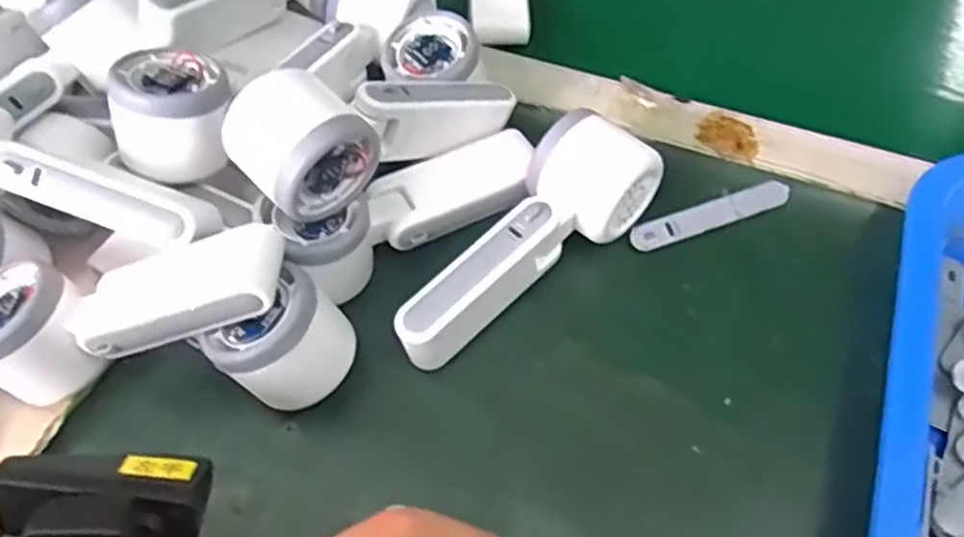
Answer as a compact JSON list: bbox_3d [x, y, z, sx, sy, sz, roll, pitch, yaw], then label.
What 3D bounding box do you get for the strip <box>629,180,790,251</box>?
[{"bbox_3d":[0.128,-0.029,0.411,0.094,0.004,0.016,-18,58,-8],"label":"strip"}]

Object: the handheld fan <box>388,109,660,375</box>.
[{"bbox_3d":[0.018,-0.014,0.383,0.164,0.056,0.055,-39,62,-19],"label":"handheld fan"}]

